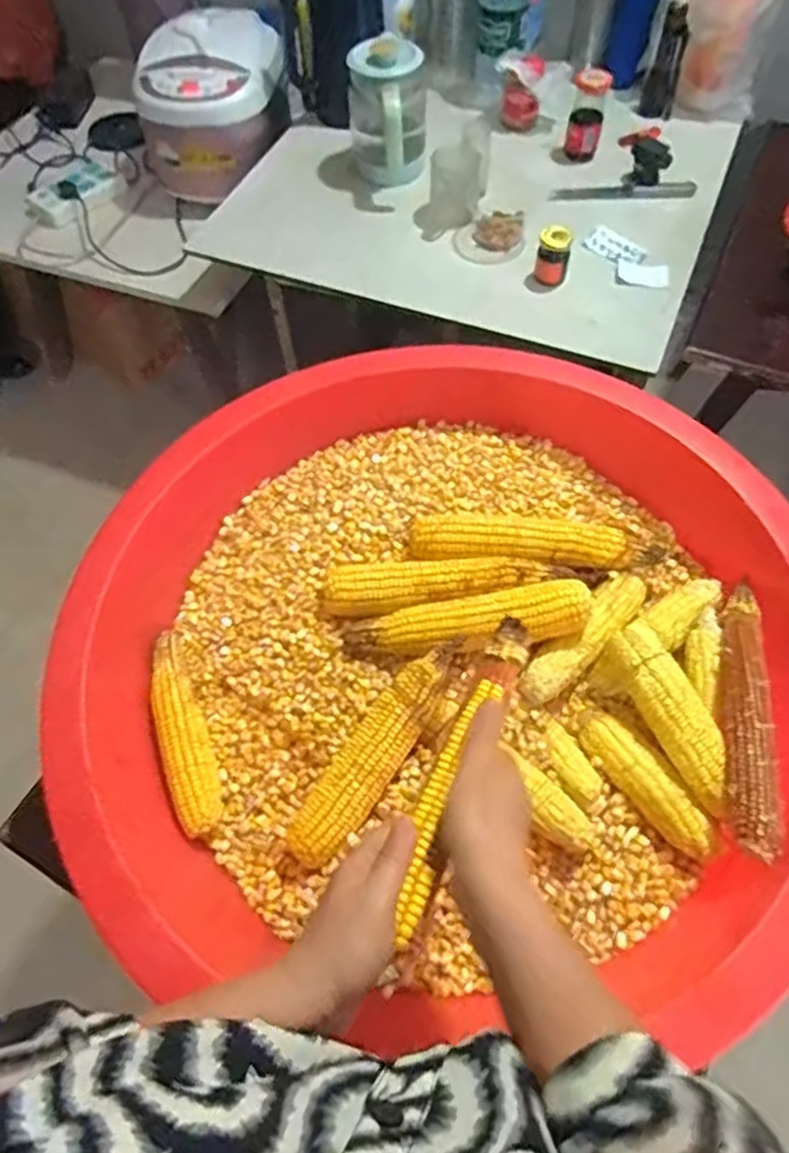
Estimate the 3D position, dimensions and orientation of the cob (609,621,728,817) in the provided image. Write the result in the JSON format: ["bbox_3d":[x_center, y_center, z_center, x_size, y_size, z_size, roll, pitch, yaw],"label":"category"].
[{"bbox_3d":[0.249,0.124,0.609,0.052,0.049,0.166,-22,64,-10],"label":"cob"}]

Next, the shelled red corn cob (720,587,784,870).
[{"bbox_3d":[0.301,0.112,0.581,0.031,0.044,0.243,10,63,6],"label":"shelled red corn cob"}]

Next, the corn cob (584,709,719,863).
[{"bbox_3d":[0.224,0.182,0.612,0.039,0.043,0.148,-33,66,-15],"label":"corn cob"}]

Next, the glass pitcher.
[{"bbox_3d":[-0.011,-0.757,1.108,0.122,0.178,0.116,0,62,1],"label":"glass pitcher"}]

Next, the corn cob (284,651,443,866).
[{"bbox_3d":[-0.021,0.168,0.628,0.051,0.051,0.210,34,87,18],"label":"corn cob"}]

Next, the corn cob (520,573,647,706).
[{"bbox_3d":[0.188,0.059,0.663,0.037,0.032,0.176,40,70,20],"label":"corn cob"}]

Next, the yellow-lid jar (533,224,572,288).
[{"bbox_3d":[0.236,-0.476,1.013,0.047,0.090,0.041,13,63,8],"label":"yellow-lid jar"}]

